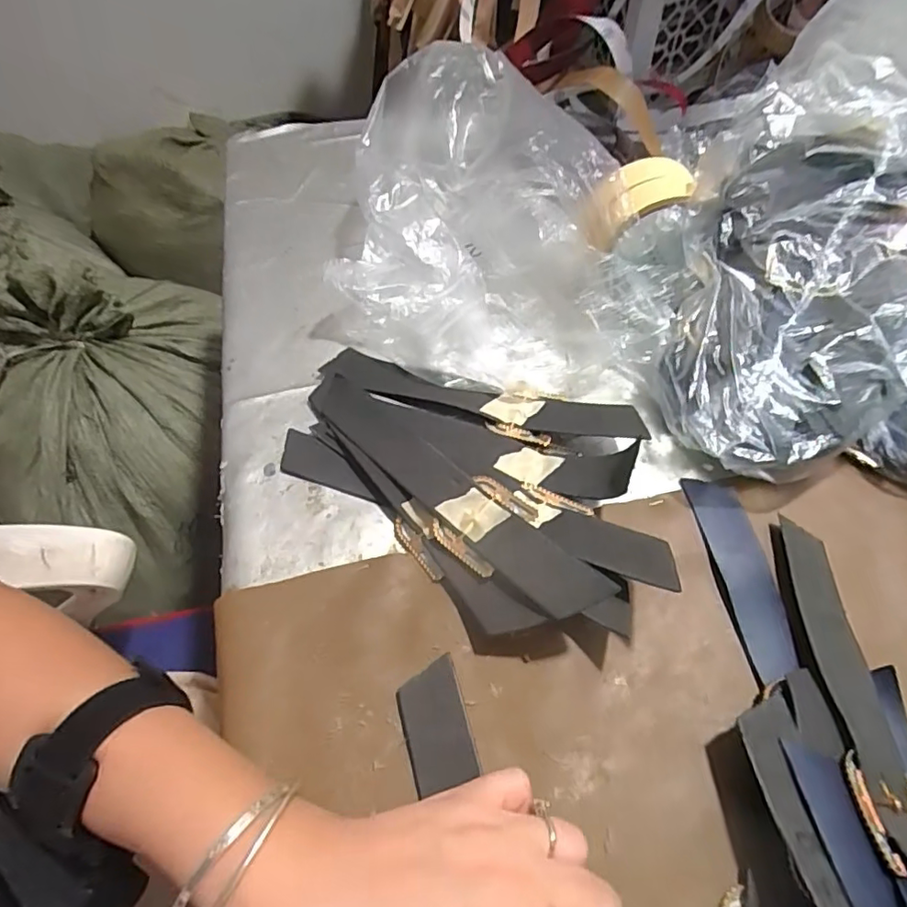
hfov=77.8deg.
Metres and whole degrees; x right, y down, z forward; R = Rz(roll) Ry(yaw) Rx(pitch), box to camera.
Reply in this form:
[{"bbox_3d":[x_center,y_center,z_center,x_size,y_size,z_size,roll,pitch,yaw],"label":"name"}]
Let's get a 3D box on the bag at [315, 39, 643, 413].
[{"bbox_3d":[0.025,-0.195,0.443,0.233,0.110,0.301,1,56,0],"label":"bag"}]

